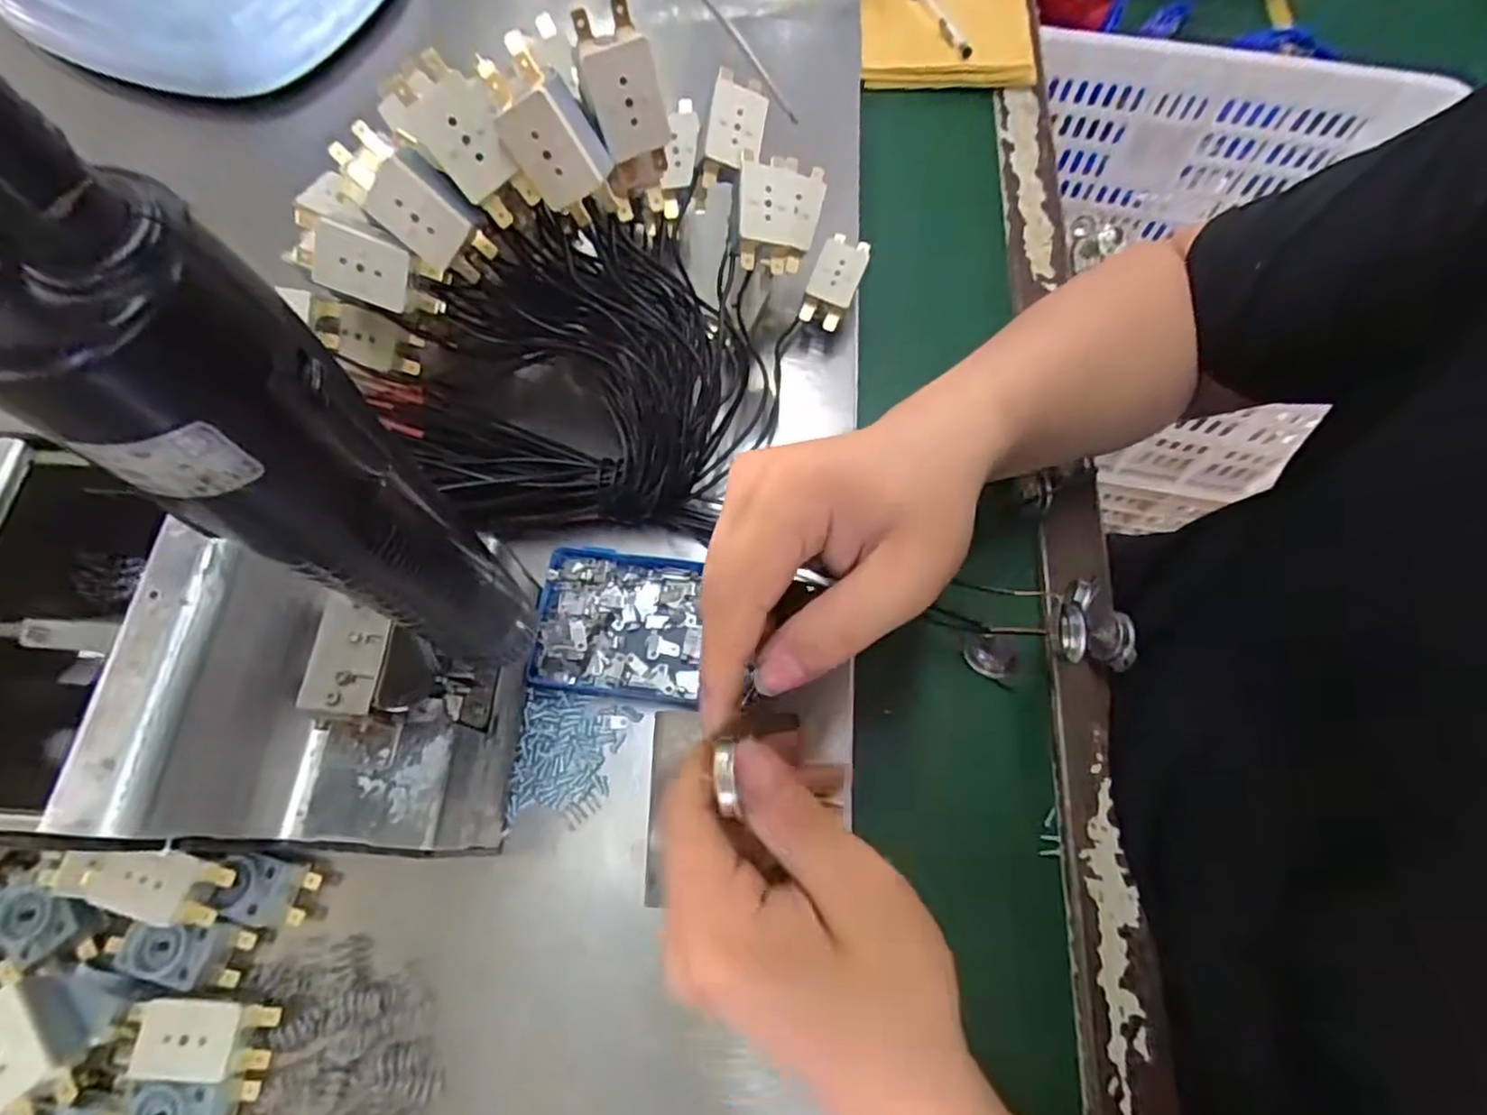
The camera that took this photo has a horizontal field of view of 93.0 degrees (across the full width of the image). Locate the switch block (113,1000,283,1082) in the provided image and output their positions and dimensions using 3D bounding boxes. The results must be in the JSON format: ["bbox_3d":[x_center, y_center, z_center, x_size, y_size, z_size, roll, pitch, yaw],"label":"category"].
[{"bbox_3d":[-0.220,0.191,0.281,0.060,0.013,0.026,3,68,1],"label":"switch block"}]

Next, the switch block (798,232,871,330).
[{"bbox_3d":[0.054,-0.160,0.403,0.025,0.022,0.052,23,70,8],"label":"switch block"}]

